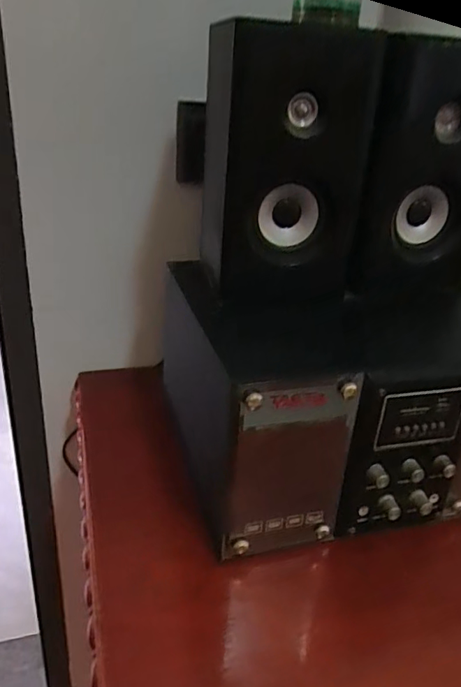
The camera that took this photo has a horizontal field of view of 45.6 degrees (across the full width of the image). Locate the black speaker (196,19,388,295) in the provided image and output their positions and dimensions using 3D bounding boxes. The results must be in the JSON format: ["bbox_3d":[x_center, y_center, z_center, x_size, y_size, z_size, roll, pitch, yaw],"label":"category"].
[{"bbox_3d":[0.040,-0.166,0.503,0.136,0.215,0.122,-1,27,-9],"label":"black speaker"}]

